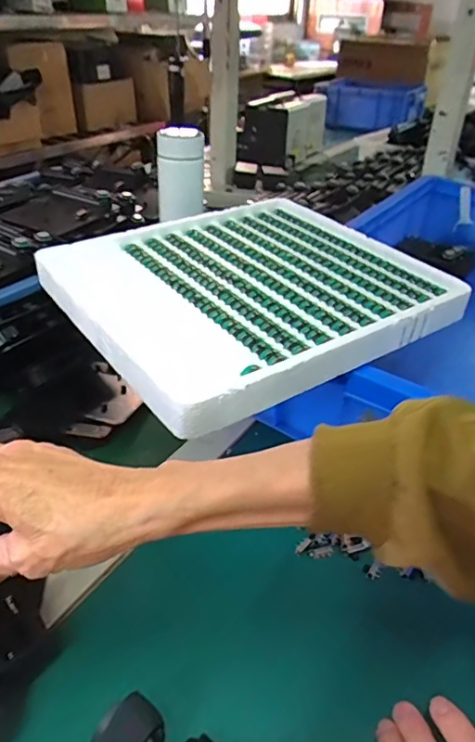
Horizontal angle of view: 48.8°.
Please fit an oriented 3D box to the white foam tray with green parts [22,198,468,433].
[{"bbox_3d":[0.010,-0.088,0.501,0.316,0.028,0.297,-21,41,-28],"label":"white foam tray with green parts"}]

